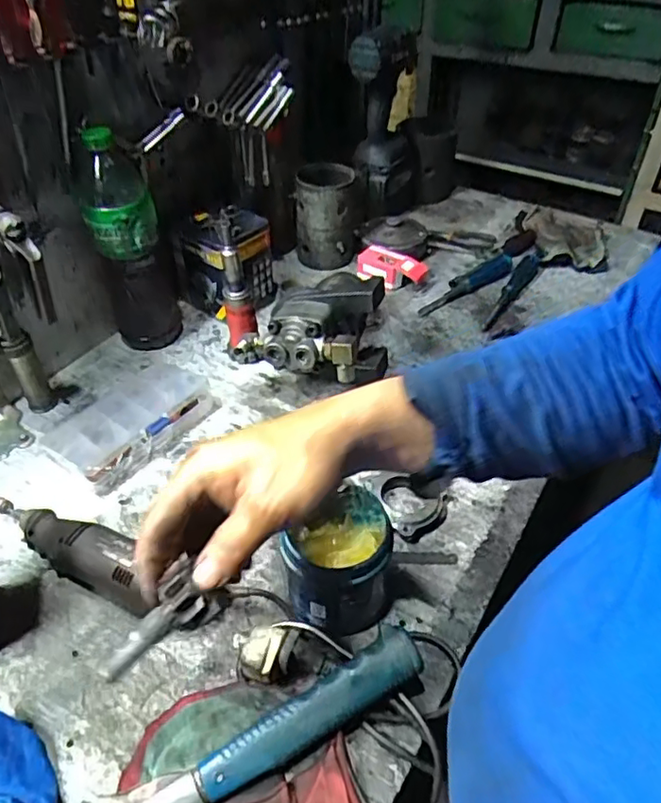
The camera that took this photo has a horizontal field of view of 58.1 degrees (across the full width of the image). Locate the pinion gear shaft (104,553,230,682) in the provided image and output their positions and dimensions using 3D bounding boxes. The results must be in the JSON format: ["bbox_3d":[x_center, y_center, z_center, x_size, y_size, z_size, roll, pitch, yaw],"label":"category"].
[{"bbox_3d":[-0.101,0.131,0.351,0.032,0.095,0.031,29,28,-35],"label":"pinion gear shaft"}]

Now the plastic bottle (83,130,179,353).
[{"bbox_3d":[-0.241,-0.184,0.719,0.086,0.269,0.074,-13,44,-14],"label":"plastic bottle"}]

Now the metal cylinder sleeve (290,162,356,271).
[{"bbox_3d":[-0.005,-0.280,0.914,0.096,0.149,0.081,1,42,0],"label":"metal cylinder sleeve"}]

